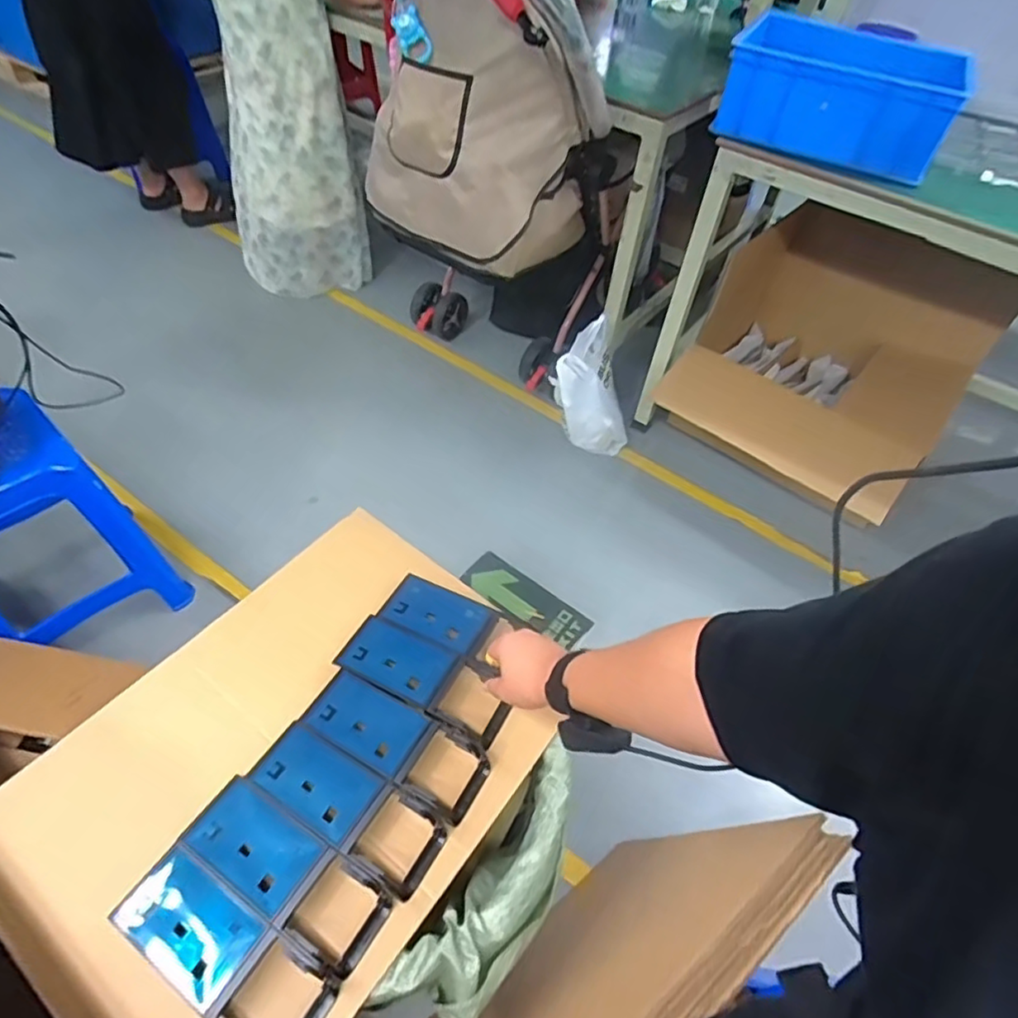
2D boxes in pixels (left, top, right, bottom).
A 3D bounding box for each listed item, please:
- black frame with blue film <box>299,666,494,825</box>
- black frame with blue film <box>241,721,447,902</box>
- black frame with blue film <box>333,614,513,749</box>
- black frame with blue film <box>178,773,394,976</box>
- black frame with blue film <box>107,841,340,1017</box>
[{"bbox_3d":[-0.127,0.255,0.686,0.210,0.029,0.078,26,53,14],"label":"black frame with blue film"},{"bbox_3d":[-0.170,0.307,0.646,0.210,0.029,0.082,27,53,15],"label":"black frame with blue film"},{"bbox_3d":[-0.100,0.199,0.739,0.210,0.026,0.079,26,53,15],"label":"black frame with blue film"},{"bbox_3d":[-0.217,0.345,0.598,0.210,0.034,0.077,29,54,17],"label":"black frame with blue film"},{"bbox_3d":[-0.256,0.392,0.551,0.210,0.031,0.079,28,54,16],"label":"black frame with blue film"}]

